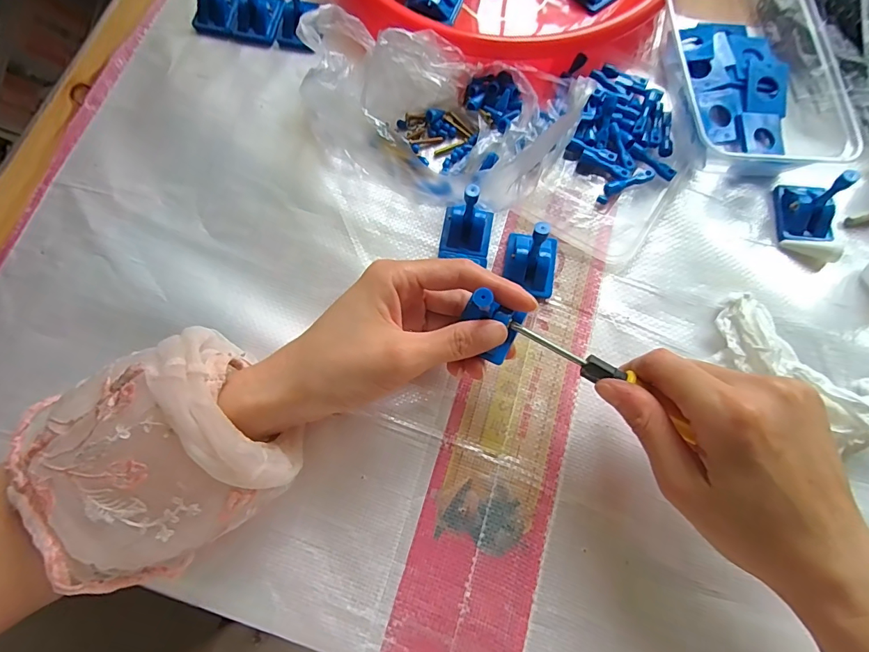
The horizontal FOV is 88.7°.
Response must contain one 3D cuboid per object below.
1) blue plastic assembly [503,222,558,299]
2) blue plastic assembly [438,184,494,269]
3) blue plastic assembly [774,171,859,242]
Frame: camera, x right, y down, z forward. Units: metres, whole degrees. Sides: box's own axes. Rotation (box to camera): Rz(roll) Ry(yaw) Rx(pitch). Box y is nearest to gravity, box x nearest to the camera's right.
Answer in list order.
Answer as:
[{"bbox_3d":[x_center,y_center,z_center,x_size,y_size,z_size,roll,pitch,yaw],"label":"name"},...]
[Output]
[{"bbox_3d":[0.066,-0.046,0.290,0.034,0.044,0.042,10,74,3],"label":"blue plastic assembly"},{"bbox_3d":[0.023,-0.068,0.297,0.034,0.043,0.036,9,74,3],"label":"blue plastic assembly"},{"bbox_3d":[0.260,-0.084,0.299,0.028,0.042,0.042,6,74,2],"label":"blue plastic assembly"}]

